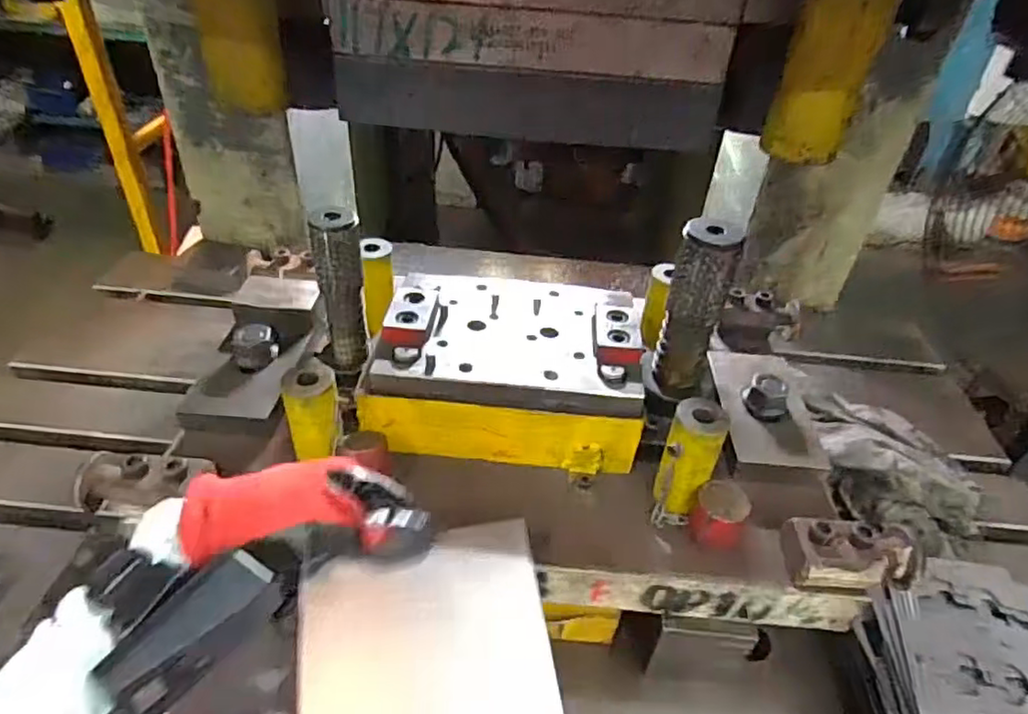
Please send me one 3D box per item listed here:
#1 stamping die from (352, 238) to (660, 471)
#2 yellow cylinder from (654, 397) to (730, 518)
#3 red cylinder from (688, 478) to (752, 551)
[{"bbox_3d":[-0.005,0.002,0.583,0.231,0.092,0.174,4,38,0],"label":"stamping die"},{"bbox_3d":[0.136,0.079,0.495,0.038,0.092,0.034,17,40,15],"label":"yellow cylinder"},{"bbox_3d":[0.154,0.121,0.478,0.039,0.036,0.039,2,38,-2],"label":"red cylinder"}]

